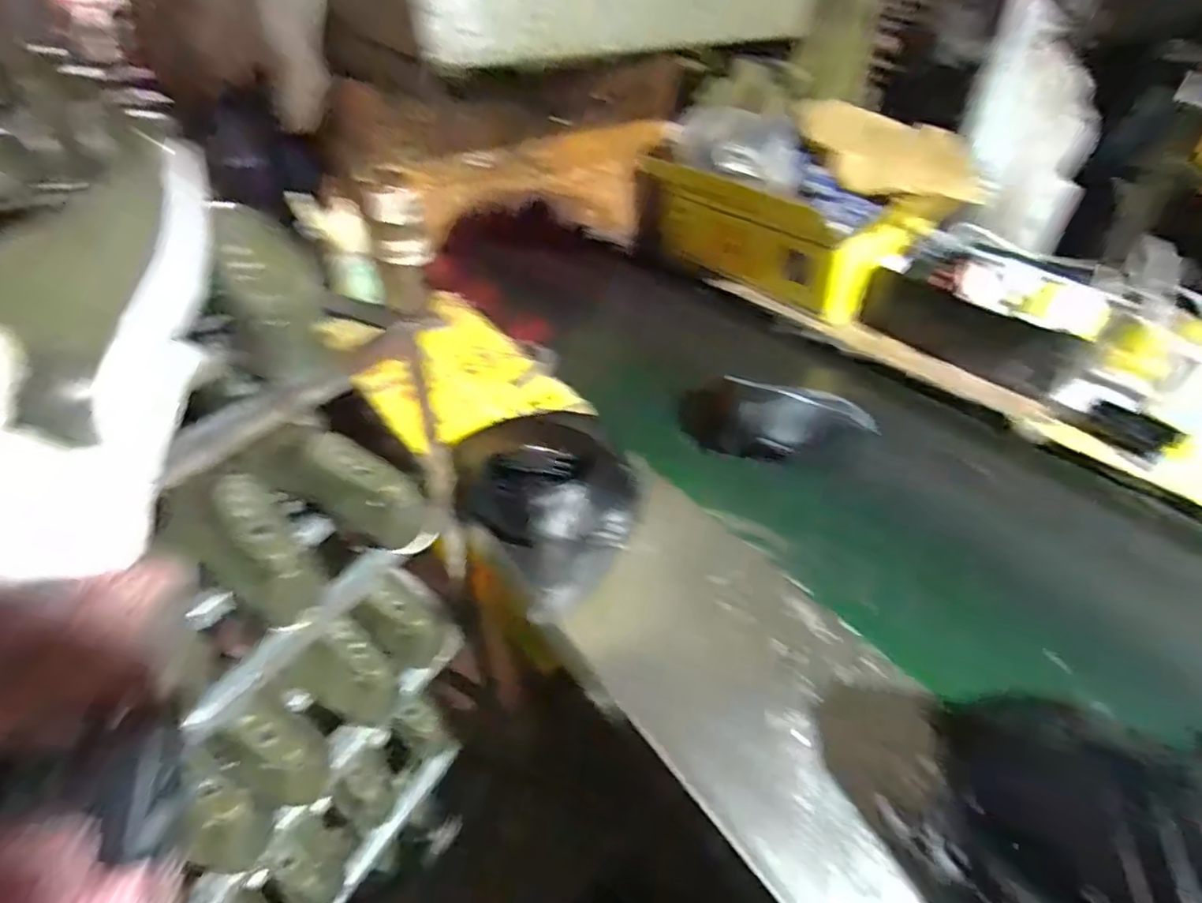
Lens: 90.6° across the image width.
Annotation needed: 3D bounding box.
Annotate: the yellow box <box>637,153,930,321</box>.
[{"bbox_3d":[0.296,-0.420,1.120,0.230,0.183,0.535,-29,47,-31],"label":"yellow box"}]

